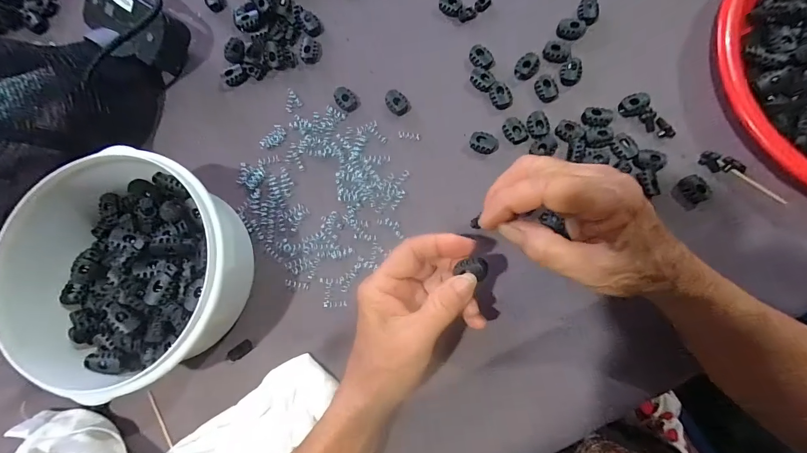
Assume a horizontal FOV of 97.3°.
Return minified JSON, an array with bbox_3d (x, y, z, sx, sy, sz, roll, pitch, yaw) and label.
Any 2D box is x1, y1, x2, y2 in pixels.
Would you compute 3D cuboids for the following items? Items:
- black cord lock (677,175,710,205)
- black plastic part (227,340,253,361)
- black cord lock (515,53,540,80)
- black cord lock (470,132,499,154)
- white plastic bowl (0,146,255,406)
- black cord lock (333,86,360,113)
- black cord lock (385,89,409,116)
[{"bbox_3d":[0.228,-0.030,0.278,0.015,0.008,0.021,-21,78,1],"label":"black cord lock"},{"bbox_3d":[-0.134,0.102,0.292,0.020,0.005,0.011,-37,78,-2],"label":"black plastic part"},{"bbox_3d":[0.108,-0.140,0.307,0.017,0.006,0.025,29,84,10],"label":"black cord lock"},{"bbox_3d":[0.069,-0.070,0.301,0.024,0.007,0.018,13,81,8],"label":"black cord lock"},{"bbox_3d":[-0.199,0.035,0.272,0.154,0.075,0.158,-1,79,5],"label":"white plastic bowl"},{"bbox_3d":[-0.051,-0.114,0.319,0.017,0.007,0.023,-44,79,-3],"label":"black cord lock"},{"bbox_3d":[-0.006,-0.110,0.315,0.018,0.006,0.025,-25,78,0],"label":"black cord lock"}]

